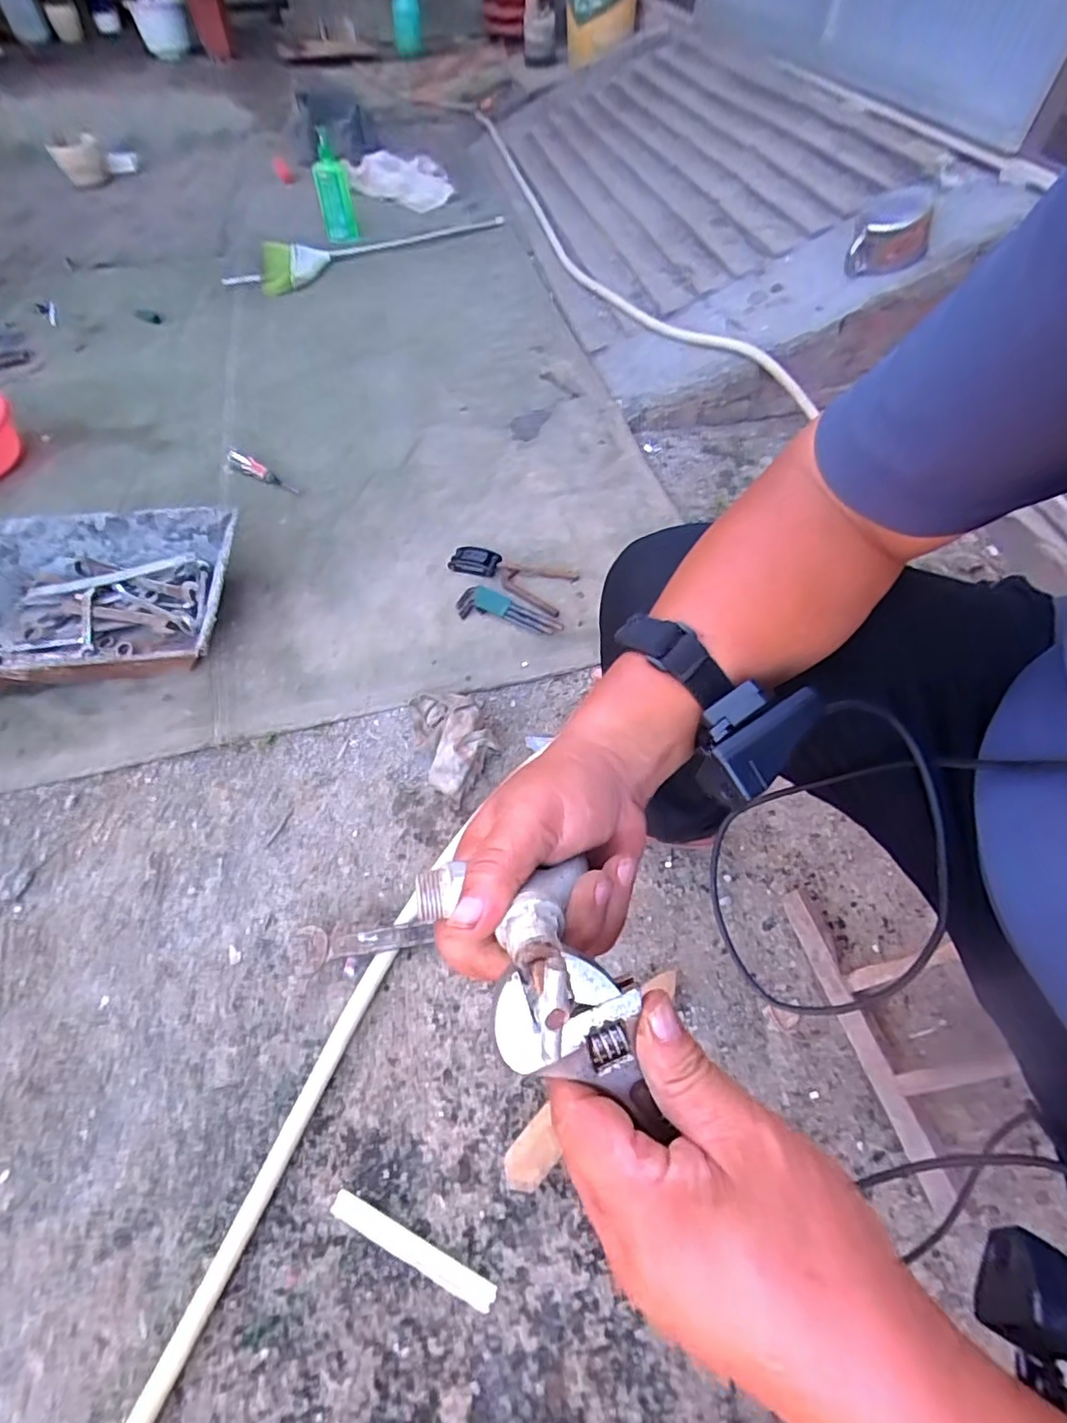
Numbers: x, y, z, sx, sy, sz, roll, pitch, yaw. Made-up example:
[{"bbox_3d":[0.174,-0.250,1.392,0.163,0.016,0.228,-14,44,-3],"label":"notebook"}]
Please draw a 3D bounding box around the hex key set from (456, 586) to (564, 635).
[{"bbox_3d":[-0.041,-0.162,0.995,0.177,0.018,0.062,21,72,9],"label":"hex key set"}]

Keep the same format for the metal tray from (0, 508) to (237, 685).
[{"bbox_3d":[-0.692,-0.168,0.891,0.453,0.154,0.311,-3,56,-2],"label":"metal tray"}]

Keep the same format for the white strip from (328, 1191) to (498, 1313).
[{"bbox_3d":[-0.120,0.528,0.575,0.176,0.006,0.021,21,59,13],"label":"white strip"}]

